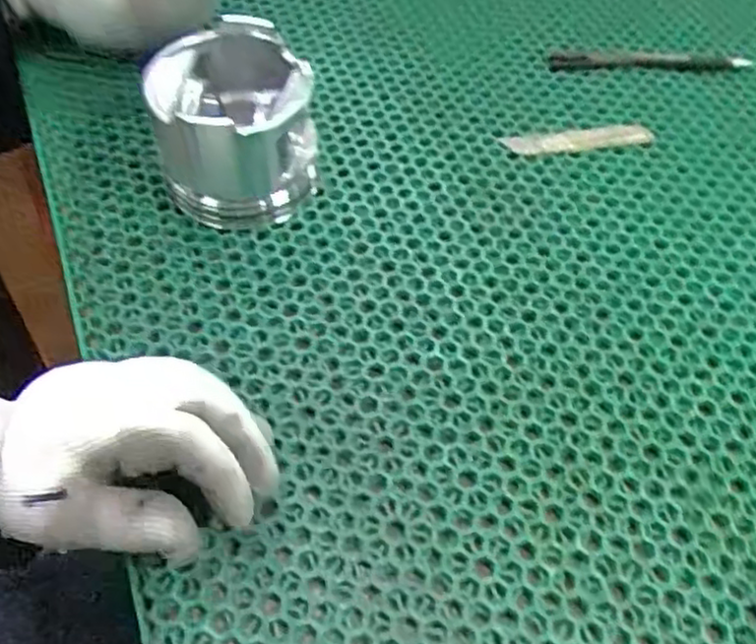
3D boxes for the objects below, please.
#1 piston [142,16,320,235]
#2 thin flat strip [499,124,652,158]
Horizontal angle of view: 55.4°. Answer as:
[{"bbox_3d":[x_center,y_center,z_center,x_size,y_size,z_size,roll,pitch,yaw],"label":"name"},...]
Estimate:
[{"bbox_3d":[-0.084,-0.118,0.430,0.087,0.079,0.096,-7,57,-8],"label":"piston"},{"bbox_3d":[0.138,-0.125,0.498,0.105,0.005,0.023,-7,57,-8],"label":"thin flat strip"}]

